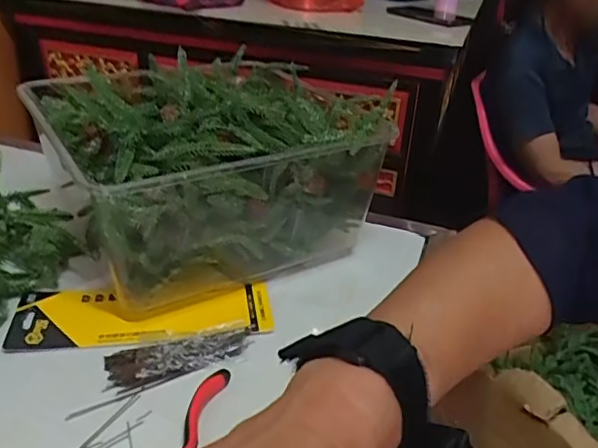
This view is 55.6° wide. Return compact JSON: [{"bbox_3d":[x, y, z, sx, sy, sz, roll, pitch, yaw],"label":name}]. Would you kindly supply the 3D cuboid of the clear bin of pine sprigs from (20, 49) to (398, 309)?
[{"bbox_3d":[-0.089,-0.053,0.576,0.289,0.168,0.243,-16,36,-31],"label":"clear bin of pine sprigs"}]

